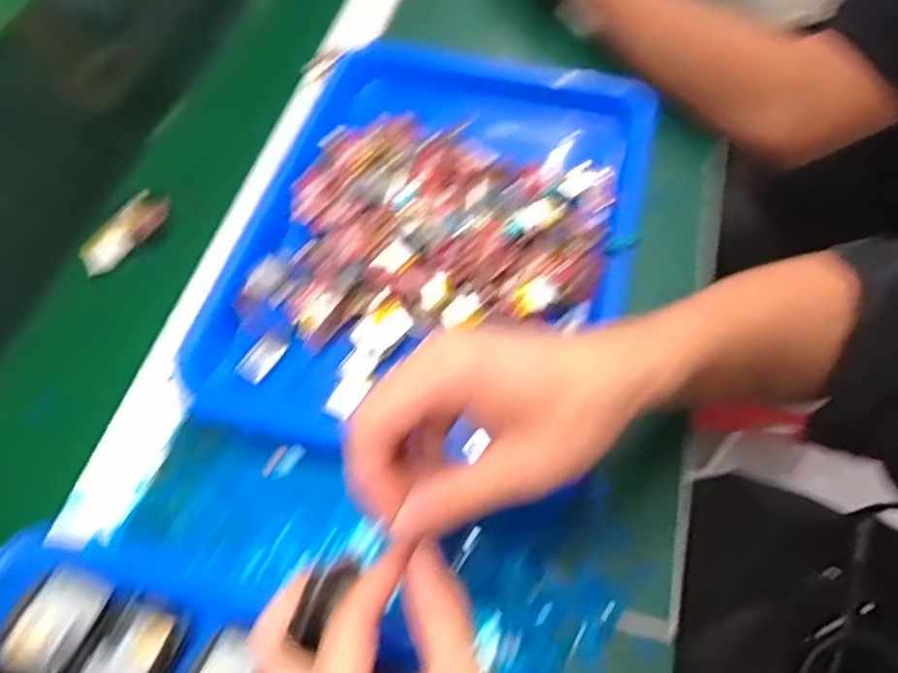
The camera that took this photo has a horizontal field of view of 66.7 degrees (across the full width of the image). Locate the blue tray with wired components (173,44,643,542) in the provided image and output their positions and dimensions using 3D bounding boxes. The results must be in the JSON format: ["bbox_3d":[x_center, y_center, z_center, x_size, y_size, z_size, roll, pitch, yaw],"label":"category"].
[{"bbox_3d":[-0.010,-0.073,0.456,0.250,0.040,0.326,13,60,8],"label":"blue tray with wired components"}]

